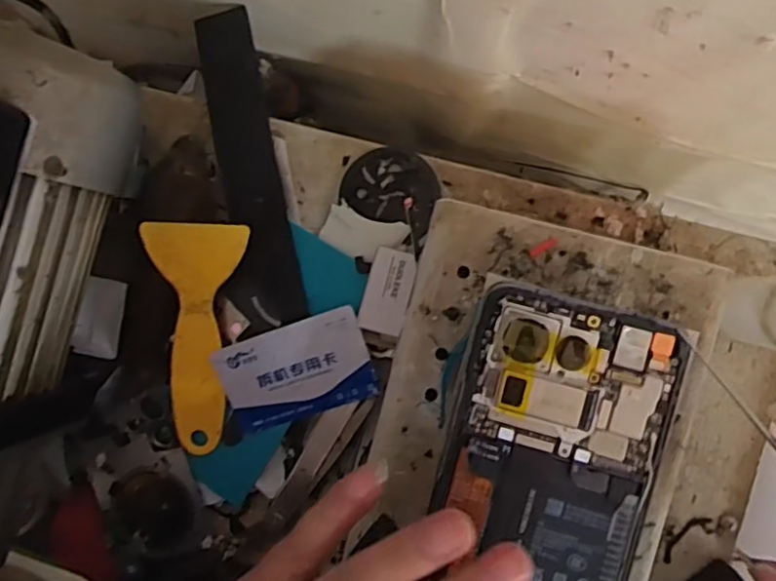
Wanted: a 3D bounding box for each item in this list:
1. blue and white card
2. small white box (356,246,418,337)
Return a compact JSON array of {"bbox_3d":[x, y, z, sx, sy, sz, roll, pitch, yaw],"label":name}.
[{"bbox_3d":[-0.052,0.046,0.355,0.084,0.004,0.051,-19,96,6],"label":"blue and white card"},{"bbox_3d":[0.001,0.001,0.356,0.025,0.014,0.046,14,91,5],"label":"small white box"}]

